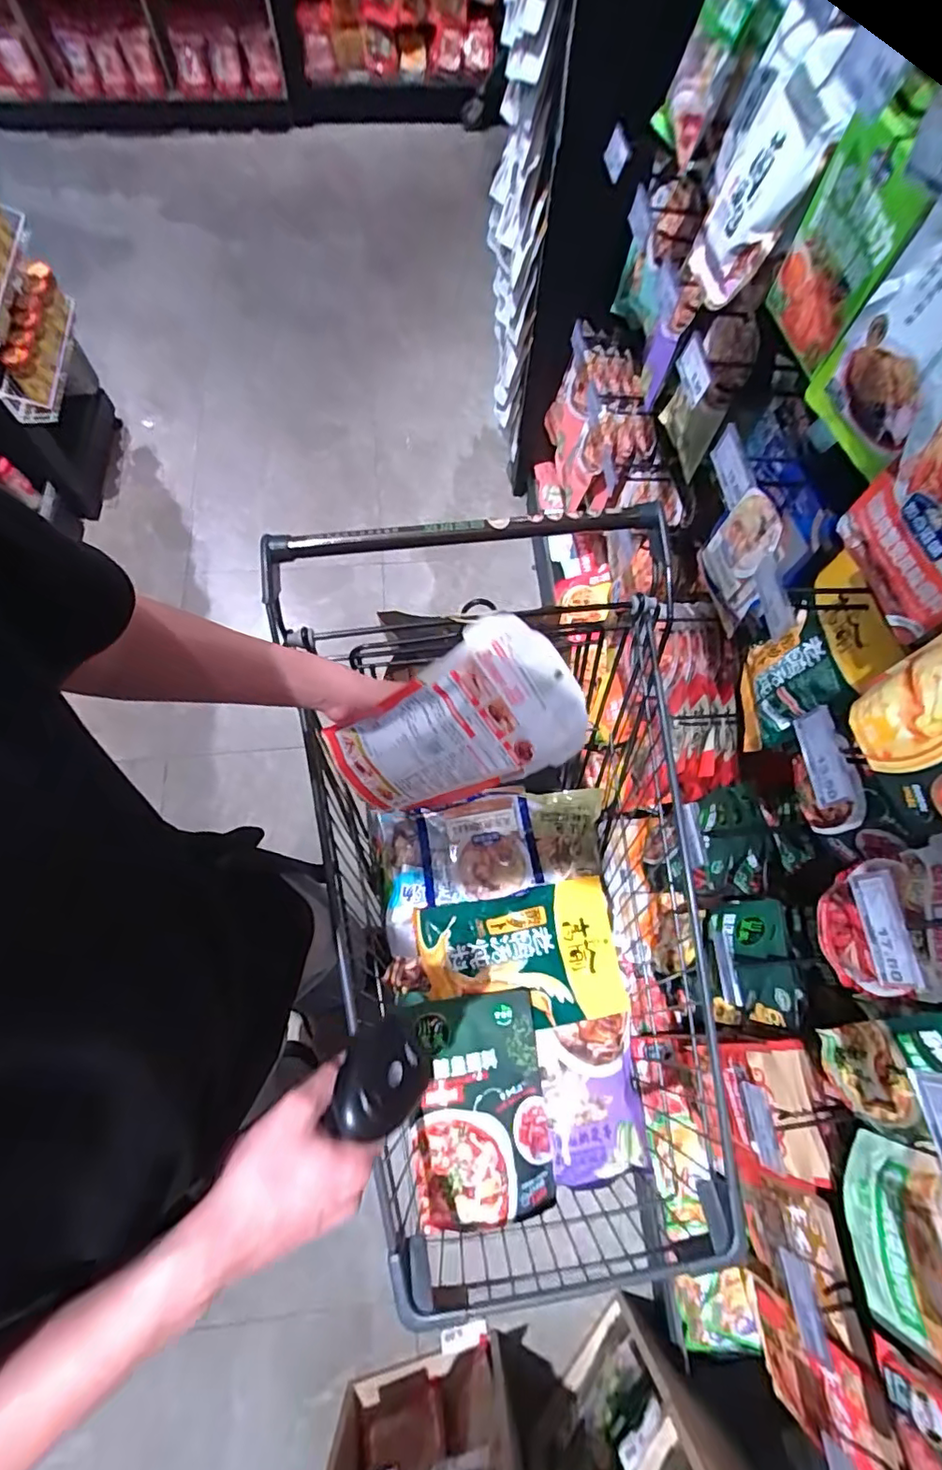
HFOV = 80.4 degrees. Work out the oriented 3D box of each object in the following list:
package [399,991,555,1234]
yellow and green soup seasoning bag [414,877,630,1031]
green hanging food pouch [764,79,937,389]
[{"bbox_3d":[0.011,0.480,0.725,0.172,0.035,0.248,-6,69,-4],"label":"package"},{"bbox_3d":[0.071,0.331,0.817,0.288,0.037,0.187,-9,70,-5],"label":"yellow and green soup seasoning bag"},{"bbox_3d":[0.366,-0.473,0.548,0.033,0.210,0.120,-18,85,2],"label":"green hanging food pouch"}]

